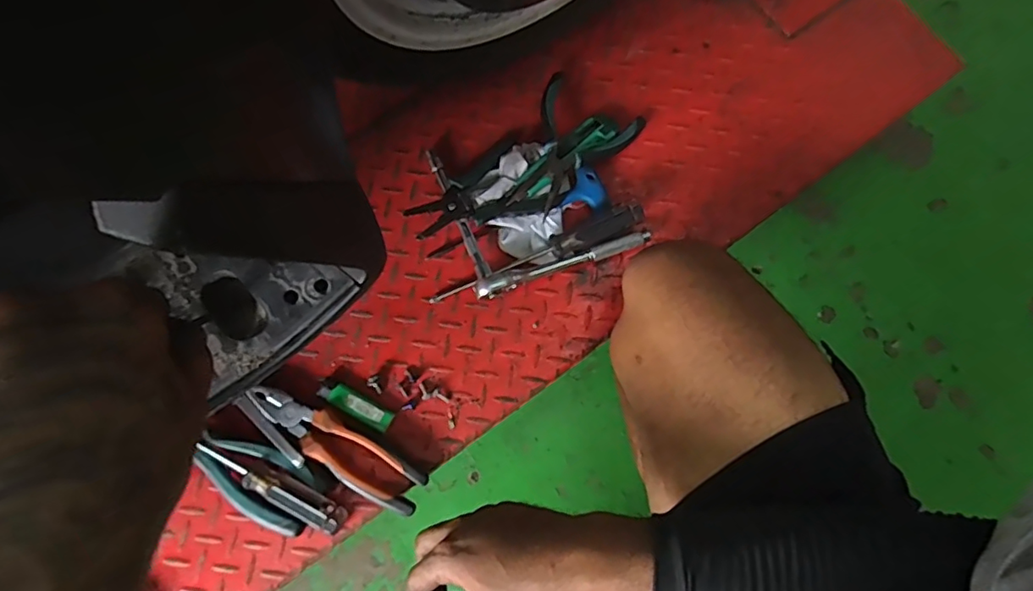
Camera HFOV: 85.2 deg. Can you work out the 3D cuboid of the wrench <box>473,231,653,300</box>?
[{"bbox_3d":[0.050,-0.035,0.598,0.195,0.033,0.022,-20,79,-4],"label":"wrench"}]

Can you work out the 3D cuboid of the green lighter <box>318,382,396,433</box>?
[{"bbox_3d":[-0.162,0.110,0.572,0.078,0.012,0.024,29,79,6],"label":"green lighter"}]

